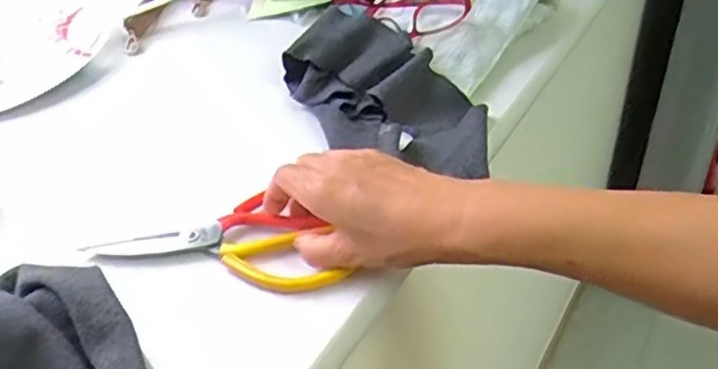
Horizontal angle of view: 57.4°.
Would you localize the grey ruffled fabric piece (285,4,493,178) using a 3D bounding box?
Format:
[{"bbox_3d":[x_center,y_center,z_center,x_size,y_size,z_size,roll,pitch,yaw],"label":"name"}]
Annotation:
[{"bbox_3d":[0.021,-0.076,0.569,0.206,0.057,0.105,37,55,24],"label":"grey ruffled fabric piece"}]

